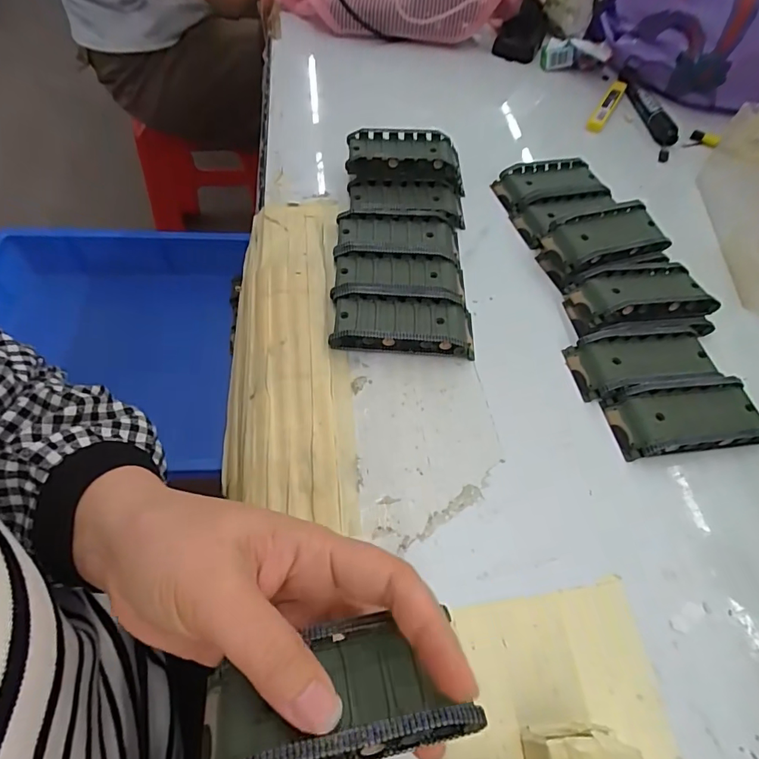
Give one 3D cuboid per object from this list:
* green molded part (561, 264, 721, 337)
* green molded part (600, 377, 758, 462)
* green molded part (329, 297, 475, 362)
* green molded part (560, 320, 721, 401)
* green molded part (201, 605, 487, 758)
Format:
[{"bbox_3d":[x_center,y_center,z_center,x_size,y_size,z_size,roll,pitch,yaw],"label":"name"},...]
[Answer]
[{"bbox_3d":[0.190,-0.058,0.350,0.097,0.030,0.049,-9,58,-10],"label":"green molded part"},{"bbox_3d":[0.196,0.024,0.303,0.093,0.020,0.042,-6,58,-8],"label":"green molded part"},{"bbox_3d":[0.017,-0.038,0.327,0.096,0.022,0.038,5,57,-2],"label":"green molded part"},{"bbox_3d":[0.187,-0.013,0.326,0.110,0.022,0.049,-7,58,-9],"label":"green molded part"},{"bbox_3d":[-0.016,0.116,0.172,0.096,0.023,0.041,-12,23,-9],"label":"green molded part"}]

